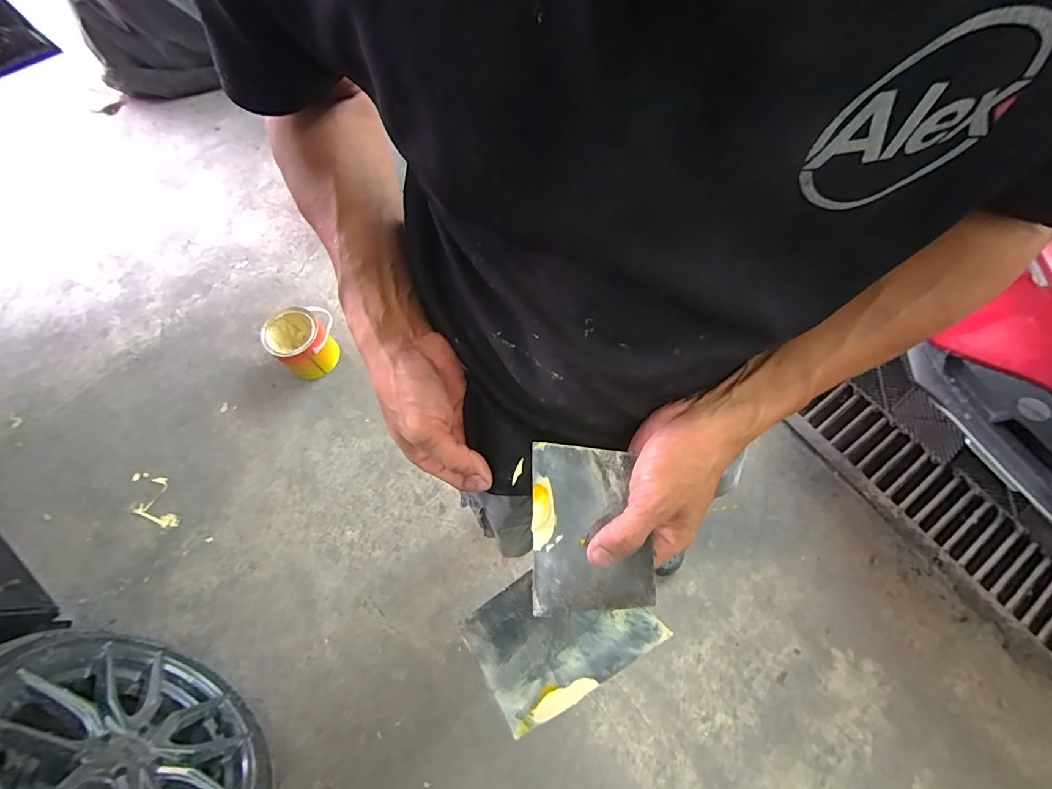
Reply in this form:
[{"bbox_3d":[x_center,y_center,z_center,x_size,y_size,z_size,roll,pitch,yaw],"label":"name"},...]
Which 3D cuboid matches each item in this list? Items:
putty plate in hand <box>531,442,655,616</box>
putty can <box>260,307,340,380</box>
[{"bbox_3d":[0.046,0.095,0.326,0.083,0.005,0.116,-2,81,11],"label":"putty plate in hand"},{"bbox_3d":[-0.664,-0.168,1.365,0.184,0.150,0.181,0,70,0],"label":"putty can"}]

